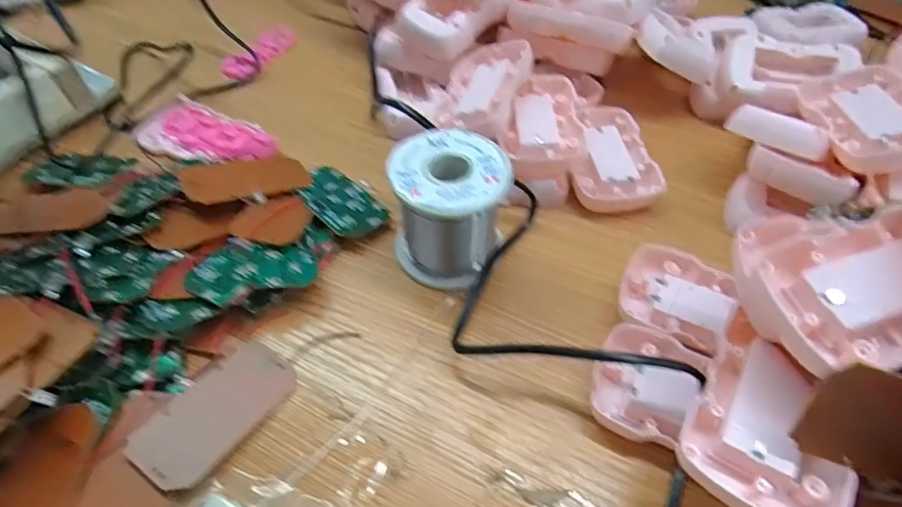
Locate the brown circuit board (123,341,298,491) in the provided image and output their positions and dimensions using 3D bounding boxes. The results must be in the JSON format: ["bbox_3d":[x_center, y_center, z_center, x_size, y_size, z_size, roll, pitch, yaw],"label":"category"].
[{"bbox_3d":[-0.109,0.074,0.256,0.038,0.004,0.073,33,50,12],"label":"brown circuit board"}]

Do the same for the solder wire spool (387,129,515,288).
[{"bbox_3d":[-0.001,-0.024,0.300,0.061,0.062,0.061,4,49,0],"label":"solder wire spool"}]

